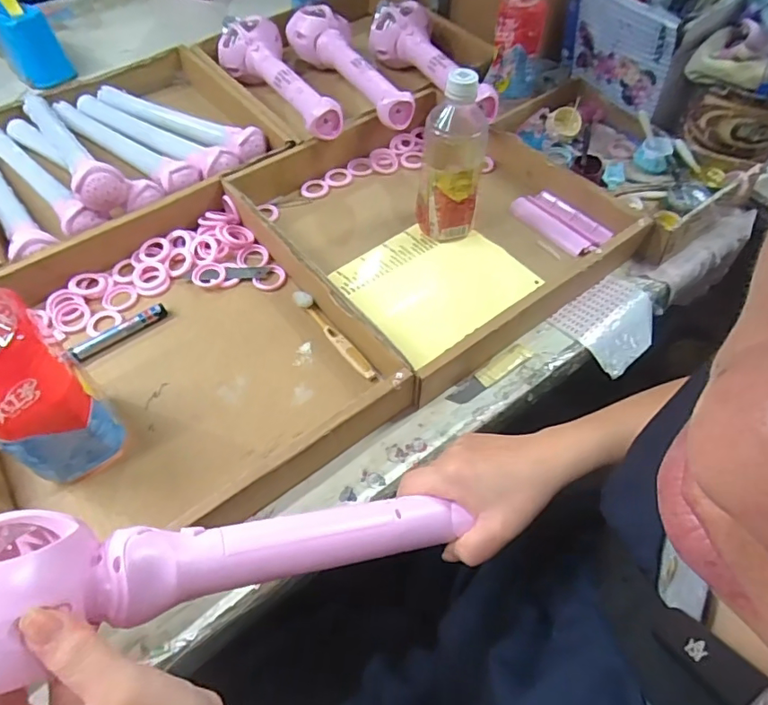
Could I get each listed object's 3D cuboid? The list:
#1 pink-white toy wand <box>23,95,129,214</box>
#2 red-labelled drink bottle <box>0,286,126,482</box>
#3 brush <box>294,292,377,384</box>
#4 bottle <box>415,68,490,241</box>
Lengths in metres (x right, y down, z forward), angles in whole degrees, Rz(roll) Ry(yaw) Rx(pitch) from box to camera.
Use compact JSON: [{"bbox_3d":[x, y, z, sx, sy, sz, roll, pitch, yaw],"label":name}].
[{"bbox_3d":[-0.403,-0.274,0.660,0.052,0.062,0.300,-31,61,-19],"label":"pink-white toy wand"},{"bbox_3d":[-0.279,0.021,0.393,0.081,0.216,0.081,34,62,21],"label":"red-labelled drink bottle"},{"bbox_3d":[-0.053,-0.019,0.539,0.018,0.014,0.135,-31,61,-19],"label":"brush"},{"bbox_3d":[0.075,-0.212,0.575,0.069,0.190,0.065,7,56,6],"label":"bottle"}]

